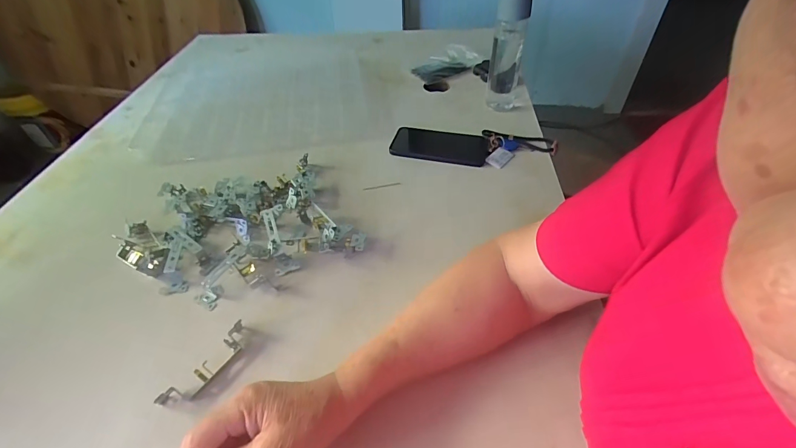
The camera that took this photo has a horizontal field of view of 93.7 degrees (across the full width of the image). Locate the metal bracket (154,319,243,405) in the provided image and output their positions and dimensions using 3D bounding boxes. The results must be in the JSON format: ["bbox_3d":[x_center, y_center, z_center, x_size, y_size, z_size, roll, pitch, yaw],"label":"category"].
[{"bbox_3d":[-0.204,0.149,0.401,0.033,0.022,0.108,23,52,23],"label":"metal bracket"}]

